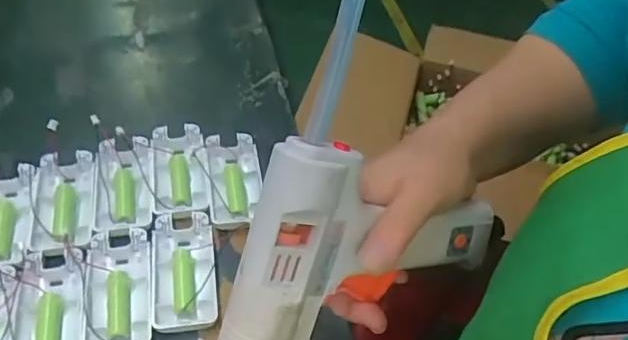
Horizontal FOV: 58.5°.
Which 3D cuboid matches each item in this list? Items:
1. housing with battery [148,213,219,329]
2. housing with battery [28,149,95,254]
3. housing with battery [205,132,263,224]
[{"bbox_3d":[-0.098,0.074,0.420,0.046,0.011,0.094,-5,50,-11],"label":"housing with battery"},{"bbox_3d":[-0.200,0.022,0.448,0.046,0.017,0.093,-5,50,-11],"label":"housing with battery"},{"bbox_3d":[-0.067,0.007,0.474,0.044,0.023,0.091,-6,50,-12],"label":"housing with battery"}]

